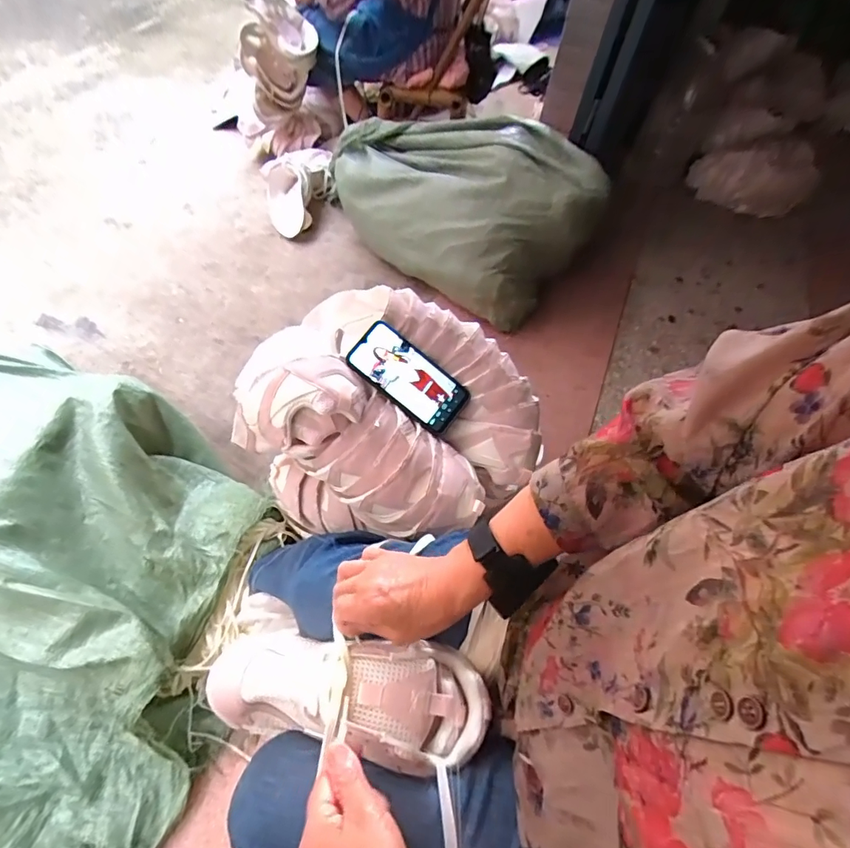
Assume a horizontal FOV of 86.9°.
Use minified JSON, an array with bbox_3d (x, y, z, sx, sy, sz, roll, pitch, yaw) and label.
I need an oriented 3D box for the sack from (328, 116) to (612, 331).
[{"bbox_3d":[0.088,-0.633,1.220,0.693,0.300,0.430,40,64,17],"label":"sack"}]

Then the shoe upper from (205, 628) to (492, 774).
[{"bbox_3d":[-0.067,0.231,0.388,0.239,0.051,0.089,7,60,2],"label":"shoe upper"}]

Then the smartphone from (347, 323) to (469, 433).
[{"bbox_3d":[-0.020,-0.062,0.604,0.166,0.009,0.082,38,79,-7],"label":"smartphone"}]

